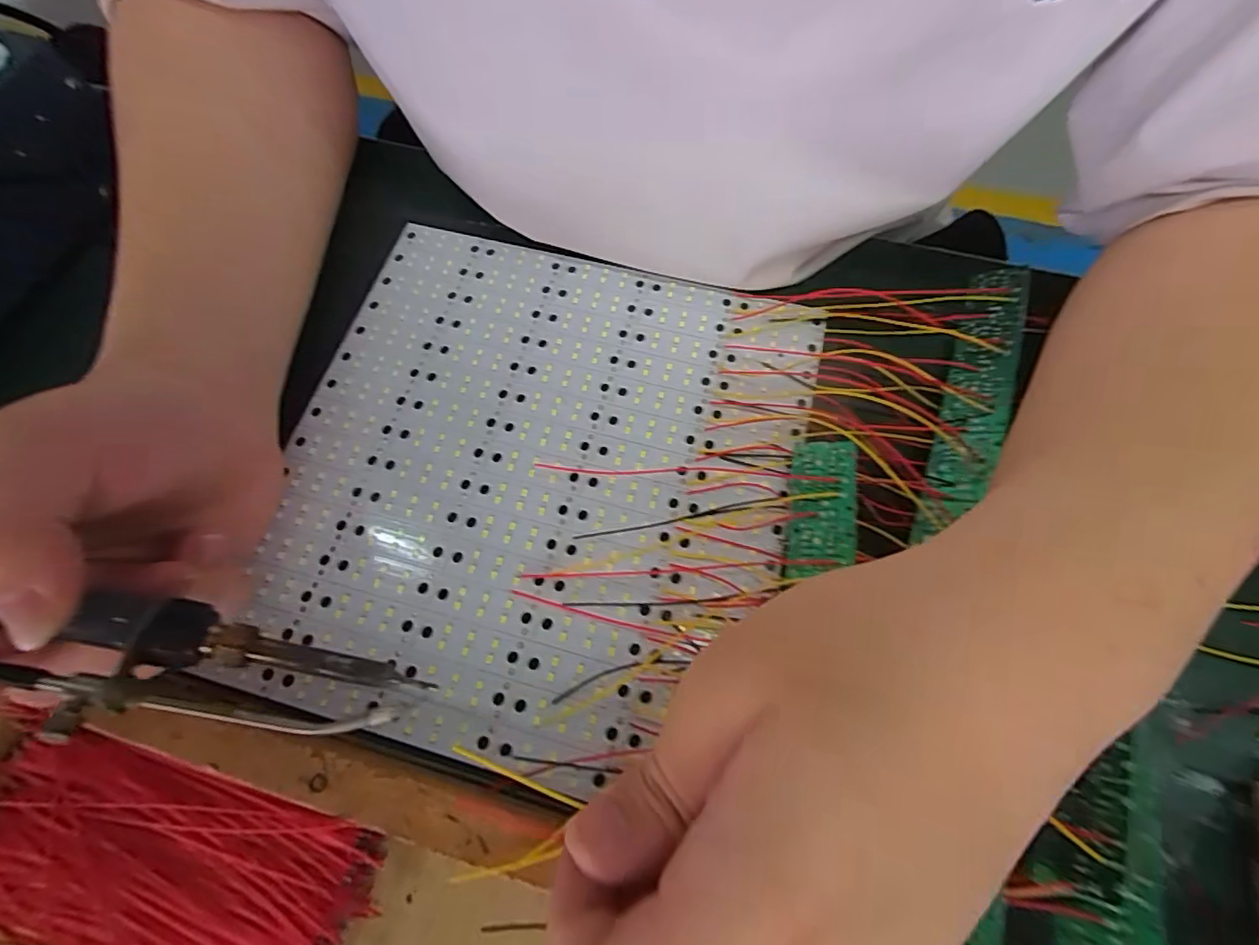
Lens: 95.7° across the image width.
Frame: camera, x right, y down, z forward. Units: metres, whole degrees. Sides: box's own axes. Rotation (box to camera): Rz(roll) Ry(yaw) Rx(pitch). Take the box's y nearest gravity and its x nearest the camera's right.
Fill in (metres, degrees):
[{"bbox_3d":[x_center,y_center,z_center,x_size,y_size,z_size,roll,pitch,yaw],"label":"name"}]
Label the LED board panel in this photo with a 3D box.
[{"bbox_3d":[-0.043,-0.002,0.257,0.221,0.011,0.233,13,66,7],"label":"LED board panel"}]

